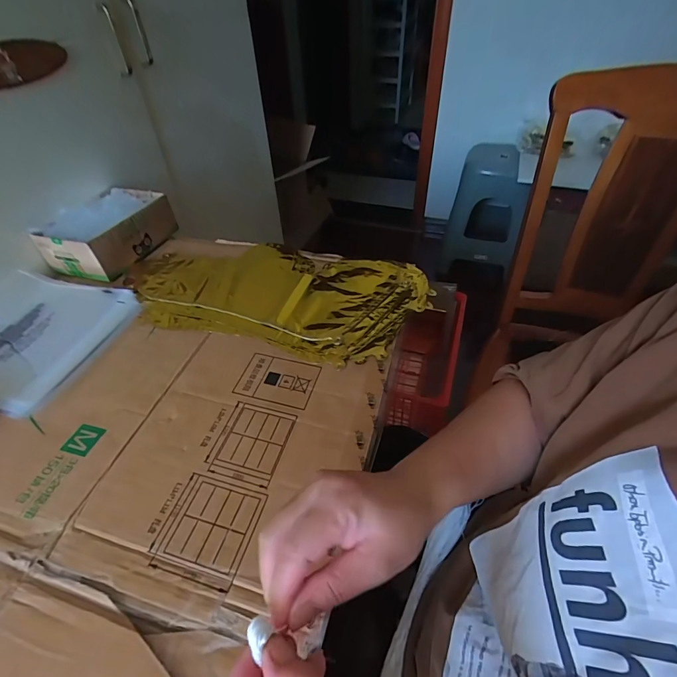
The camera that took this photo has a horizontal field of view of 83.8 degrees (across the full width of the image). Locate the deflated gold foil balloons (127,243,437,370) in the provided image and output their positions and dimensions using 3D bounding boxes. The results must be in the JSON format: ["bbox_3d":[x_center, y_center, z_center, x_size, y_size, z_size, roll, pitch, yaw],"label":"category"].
[{"bbox_3d":[-0.102,-0.070,0.580,0.461,0.034,0.236,12,47,14],"label":"deflated gold foil balloons"}]

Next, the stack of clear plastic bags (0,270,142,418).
[{"bbox_3d":[-0.422,-0.013,0.514,0.225,0.012,0.209,13,47,15],"label":"stack of clear plastic bags"}]

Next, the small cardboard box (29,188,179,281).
[{"bbox_3d":[-0.391,-0.186,0.645,0.131,0.062,0.181,15,48,17],"label":"small cardboard box"}]

